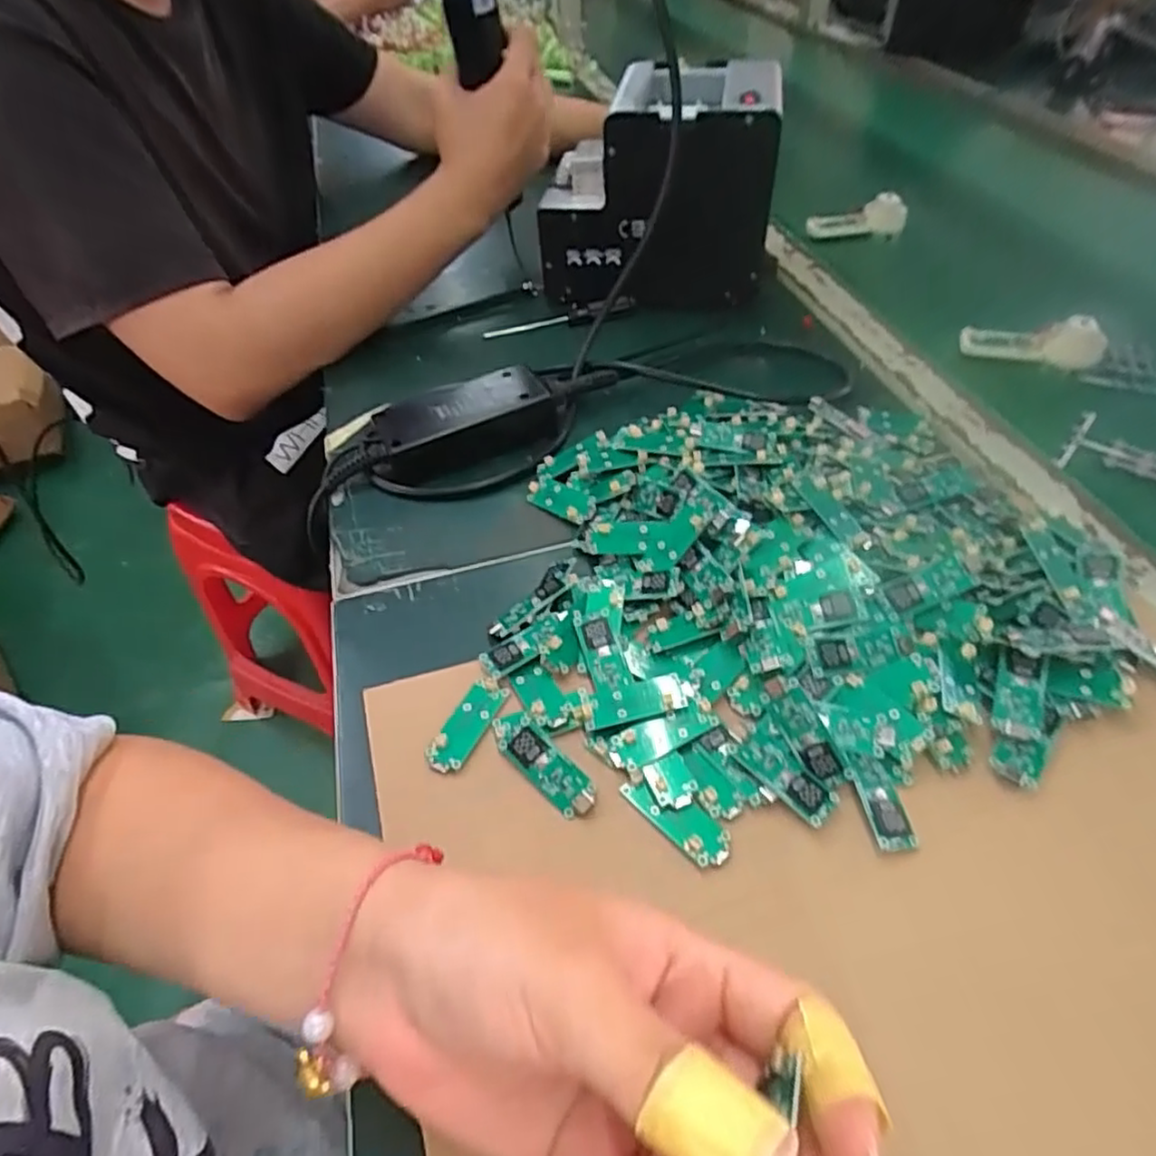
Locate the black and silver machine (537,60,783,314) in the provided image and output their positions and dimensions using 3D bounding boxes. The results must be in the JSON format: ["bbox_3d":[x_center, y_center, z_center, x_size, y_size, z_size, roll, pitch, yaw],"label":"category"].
[{"bbox_3d":[0.066,-0.314,0.570,0.174,0.145,0.154,8,49,12],"label":"black and silver machine"}]

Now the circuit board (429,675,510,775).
[{"bbox_3d":[-0.053,0.068,0.331,0.018,0.004,0.051,20,53,22],"label":"circuit board"}]

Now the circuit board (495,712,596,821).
[{"bbox_3d":[-0.017,0.083,0.315,0.019,0.007,0.059,-34,54,-23],"label":"circuit board"}]

